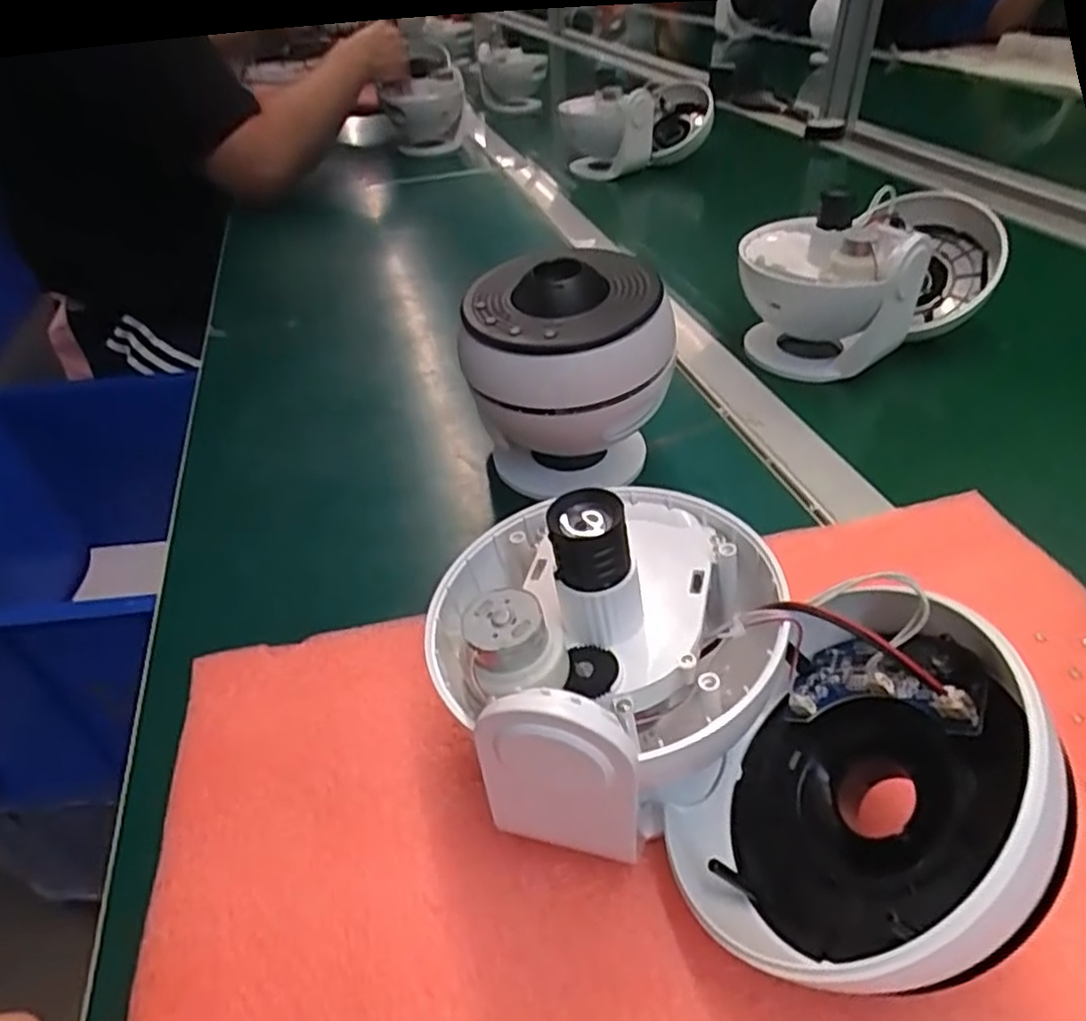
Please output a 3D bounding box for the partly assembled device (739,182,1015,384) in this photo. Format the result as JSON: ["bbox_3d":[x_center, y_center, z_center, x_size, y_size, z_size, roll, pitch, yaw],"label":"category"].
[{"bbox_3d":[0.239,-0.175,0.518,0.186,0.112,0.121,-25,44,-23],"label":"partly assembled device"}]

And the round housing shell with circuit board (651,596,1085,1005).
[{"bbox_3d":[0.092,0.079,0.212,0.115,0.053,0.115,-40,31,29],"label":"round housing shell with circuit board"}]

